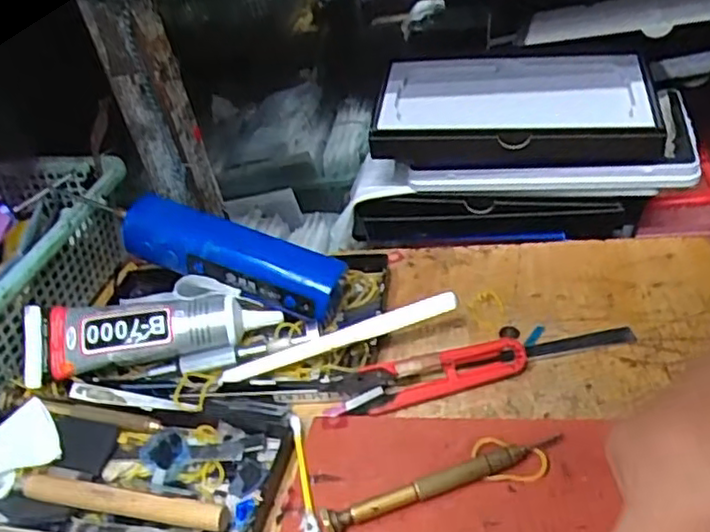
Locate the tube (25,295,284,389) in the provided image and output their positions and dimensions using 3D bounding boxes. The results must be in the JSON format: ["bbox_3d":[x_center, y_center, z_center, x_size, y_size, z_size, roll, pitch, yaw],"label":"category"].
[{"bbox_3d":[-0.112,0.036,0.373,0.134,0.029,0.030,-12,36,0],"label":"tube"}]

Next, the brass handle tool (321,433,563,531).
[{"bbox_3d":[0.037,0.092,0.291,0.106,0.009,0.011,-20,37,-11],"label":"brass handle tool"}]

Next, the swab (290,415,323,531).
[{"bbox_3d":[-0.023,0.096,0.303,0.008,0.006,0.077,-15,36,-4],"label":"swab"}]

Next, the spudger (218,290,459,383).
[{"bbox_3d":[-0.009,0.037,0.356,0.127,0.012,0.011,-19,36,4],"label":"spudger"}]

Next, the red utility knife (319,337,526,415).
[{"bbox_3d":[0.034,0.053,0.336,0.097,0.018,0.018,-14,36,-2],"label":"red utility knife"}]

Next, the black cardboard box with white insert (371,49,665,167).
[{"bbox_3d":[0.104,-0.102,0.446,0.174,0.046,0.094,-3,37,13],"label":"black cardboard box with white insert"}]

